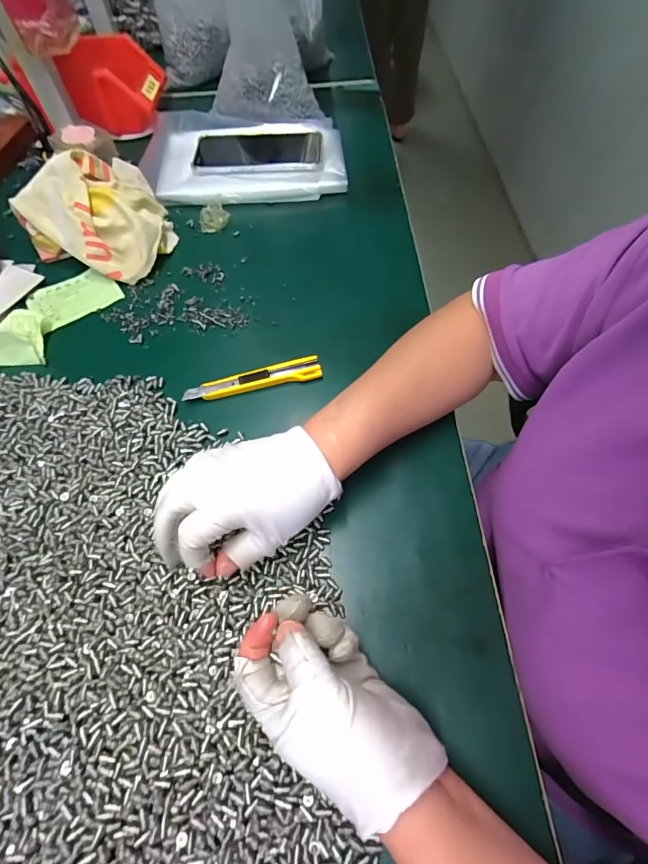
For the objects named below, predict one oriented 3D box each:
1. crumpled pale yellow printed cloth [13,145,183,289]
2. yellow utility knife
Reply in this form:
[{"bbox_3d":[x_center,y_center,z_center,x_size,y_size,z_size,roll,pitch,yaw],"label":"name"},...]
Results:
[{"bbox_3d":[-0.247,-0.248,0.467,0.158,0.077,0.154,41,69,21],"label":"crumpled pale yellow printed cloth"},{"bbox_3d":[-0.066,-0.047,0.391,0.127,0.007,0.021,-15,62,-7],"label":"yellow utility knife"}]

